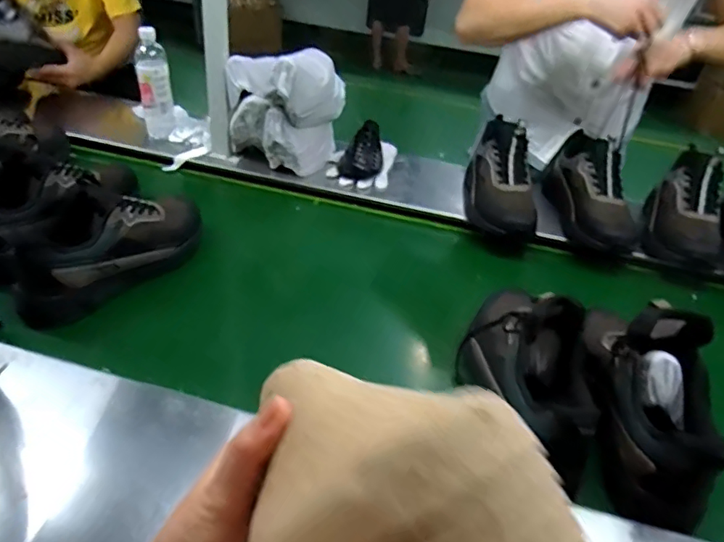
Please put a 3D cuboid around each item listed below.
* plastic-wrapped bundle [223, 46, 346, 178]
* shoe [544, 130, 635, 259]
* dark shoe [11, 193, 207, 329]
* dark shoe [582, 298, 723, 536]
[{"bbox_3d":[-0.156,-0.322,1.067,0.232,0.224,0.152,4,36,-5],"label":"plastic-wrapped bundle"},{"bbox_3d":[0.446,-0.160,1.012,0.119,0.147,0.282,6,36,-2],"label":"shoe"},{"bbox_3d":[-0.396,-0.056,0.797,0.126,0.138,0.273,29,41,27],"label":"dark shoe"},{"bbox_3d":[0.332,0.140,0.615,0.117,0.161,0.238,13,37,7],"label":"dark shoe"}]

